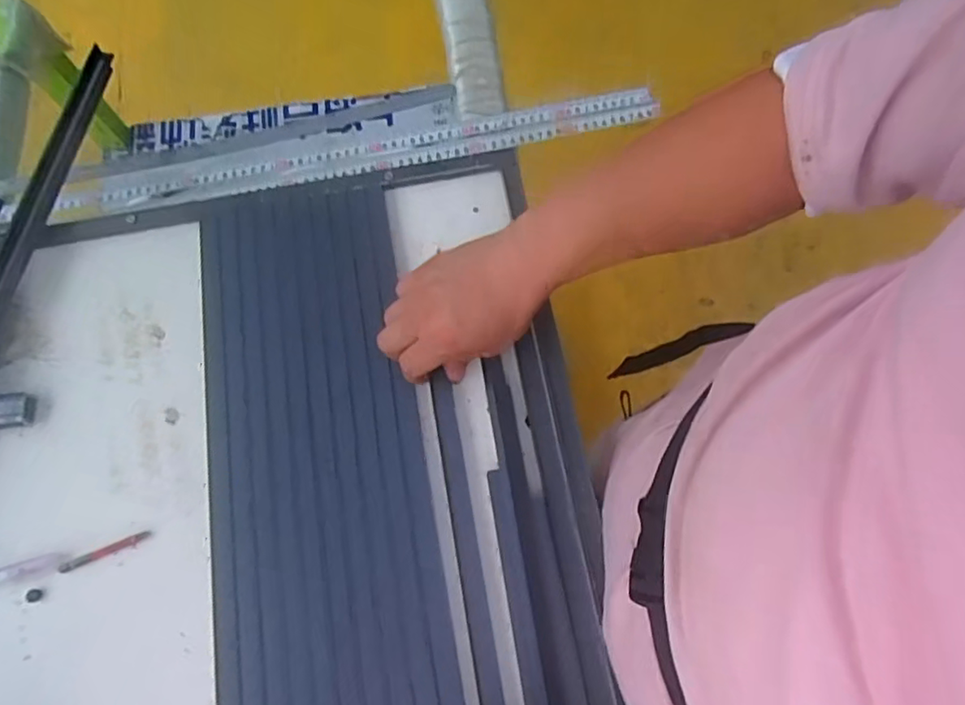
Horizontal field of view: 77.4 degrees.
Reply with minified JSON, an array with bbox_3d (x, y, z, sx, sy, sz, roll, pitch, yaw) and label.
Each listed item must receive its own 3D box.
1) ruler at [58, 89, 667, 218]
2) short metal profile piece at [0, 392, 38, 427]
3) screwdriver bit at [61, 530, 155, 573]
[{"bbox_3d":[-0.122,-0.213,0.631,0.617,0.011,0.041,-11,74,-4],"label":"ruler"},{"bbox_3d":[-0.398,0.048,0.499,0.045,0.011,0.028,-6,70,-1],"label":"short metal profile piece"},{"bbox_3d":[-0.292,0.154,0.465,0.068,0.004,0.009,-22,71,-6],"label":"screwdriver bit"}]

